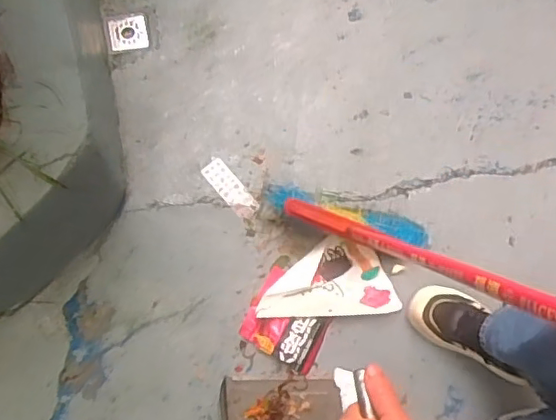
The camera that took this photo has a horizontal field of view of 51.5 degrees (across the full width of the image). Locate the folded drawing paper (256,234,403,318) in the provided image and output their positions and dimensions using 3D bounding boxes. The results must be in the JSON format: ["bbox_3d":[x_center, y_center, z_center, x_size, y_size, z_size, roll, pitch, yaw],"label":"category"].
[{"bbox_3d":[0.095,0.128,1.112,0.259,0.023,0.149,-2,73,-3],"label":"folded drawing paper"}]

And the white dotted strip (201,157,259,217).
[{"bbox_3d":[-0.098,-0.046,1.176,0.049,0.004,0.140,-40,79,-12],"label":"white dotted strip"}]

